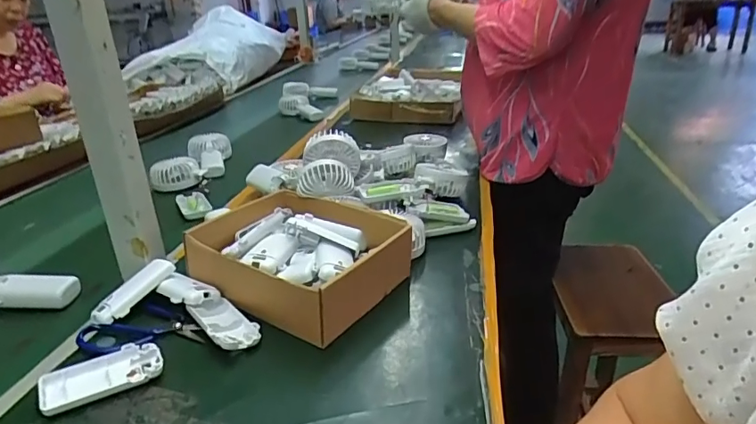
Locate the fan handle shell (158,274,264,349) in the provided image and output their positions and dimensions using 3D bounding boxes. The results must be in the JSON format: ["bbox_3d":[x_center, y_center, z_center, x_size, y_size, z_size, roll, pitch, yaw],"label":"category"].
[{"bbox_3d":[-0.180,0.102,0.535,0.149,0.030,0.047,22,32,37],"label":"fan handle shell"}]

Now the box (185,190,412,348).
[{"bbox_3d":[-0.095,0.053,0.600,0.220,0.072,0.179,14,29,26],"label":"box"}]

